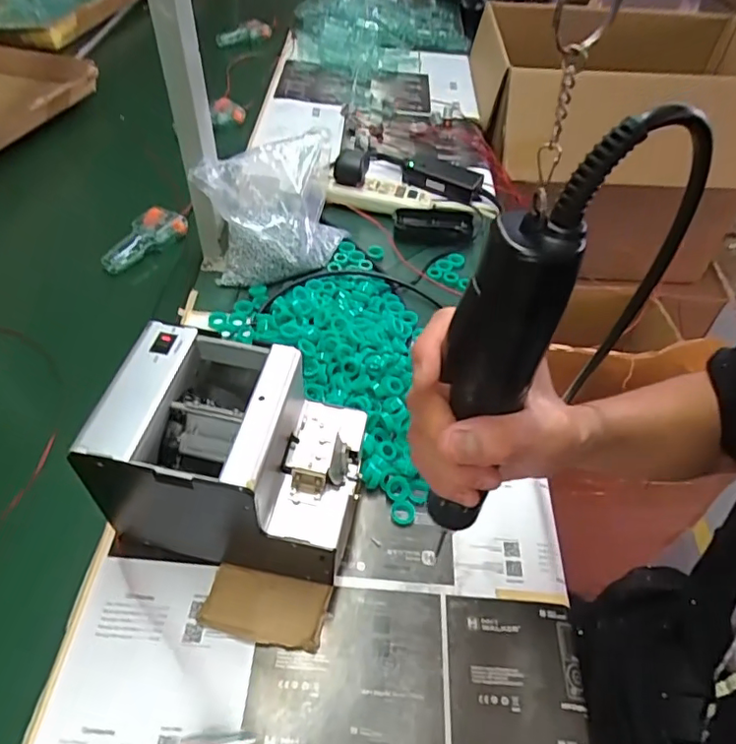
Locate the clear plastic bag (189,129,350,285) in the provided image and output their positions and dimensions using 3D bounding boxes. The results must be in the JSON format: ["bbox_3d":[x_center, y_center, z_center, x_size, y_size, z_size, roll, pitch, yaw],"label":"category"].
[{"bbox_3d":[-0.118,-0.224,0.700,0.172,0.126,0.196,-4,51,-10],"label":"clear plastic bag"}]

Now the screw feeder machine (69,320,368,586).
[{"bbox_3d":[-0.101,0.068,0.448,0.184,0.149,0.129,12,50,4],"label":"screw feeder machine"}]

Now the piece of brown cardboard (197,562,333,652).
[{"bbox_3d":[-0.082,0.188,0.447,0.095,0.012,0.051,10,49,5],"label":"piece of brown cardboard"}]

